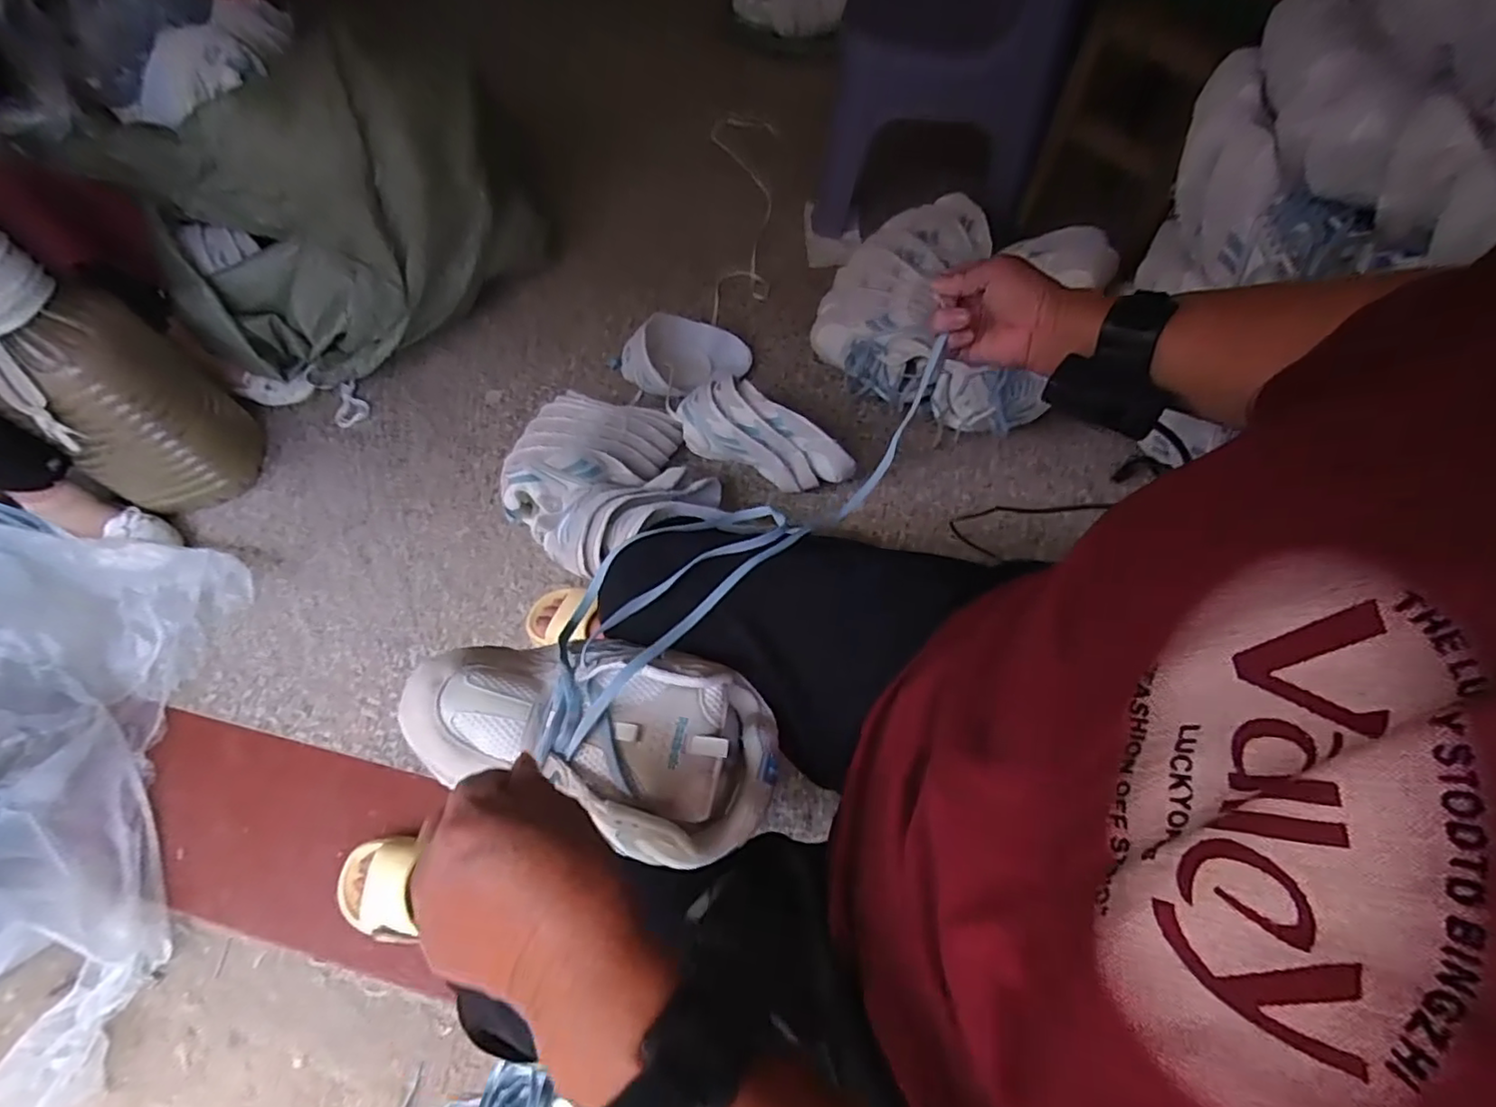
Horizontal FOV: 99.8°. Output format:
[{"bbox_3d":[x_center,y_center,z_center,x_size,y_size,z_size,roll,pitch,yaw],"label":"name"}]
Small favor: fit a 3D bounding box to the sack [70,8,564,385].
[{"bbox_3d":[-0.716,-0.595,1.108,0.583,0.318,0.401,-41,72,-15],"label":"sack"}]

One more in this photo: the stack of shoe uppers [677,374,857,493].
[{"bbox_3d":[0.026,-0.178,0.972,0.282,0.129,0.087,17,64,11],"label":"stack of shoe uppers"}]

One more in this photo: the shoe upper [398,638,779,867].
[{"bbox_3d":[-0.095,0.111,0.400,0.225,0.058,0.121,15,60,2],"label":"shoe upper"}]

